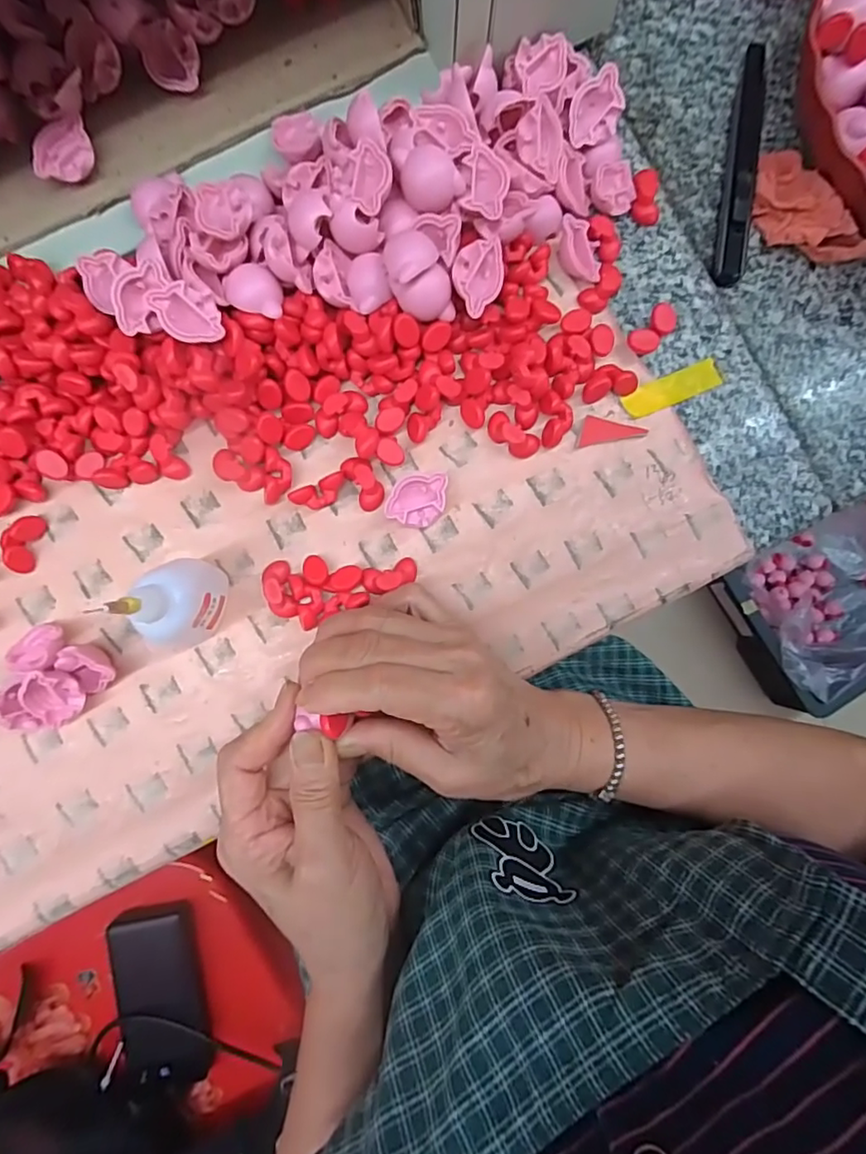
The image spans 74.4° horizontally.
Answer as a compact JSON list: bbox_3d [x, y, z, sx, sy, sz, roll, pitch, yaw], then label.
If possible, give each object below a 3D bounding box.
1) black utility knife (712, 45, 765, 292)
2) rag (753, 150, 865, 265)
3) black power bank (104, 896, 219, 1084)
[{"bbox_3d":[0.189,-0.249,0.341,0.021,0.014,0.153,11,87,0],"label":"black utility knife"},{"bbox_3d":[0.217,-0.215,0.333,0.040,0.026,0.083,-28,88,-2],"label":"rag"},{"bbox_3d":[-0.254,0.389,0.532,0.073,0.021,0.165,-7,87,-1],"label":"black power bank"}]

